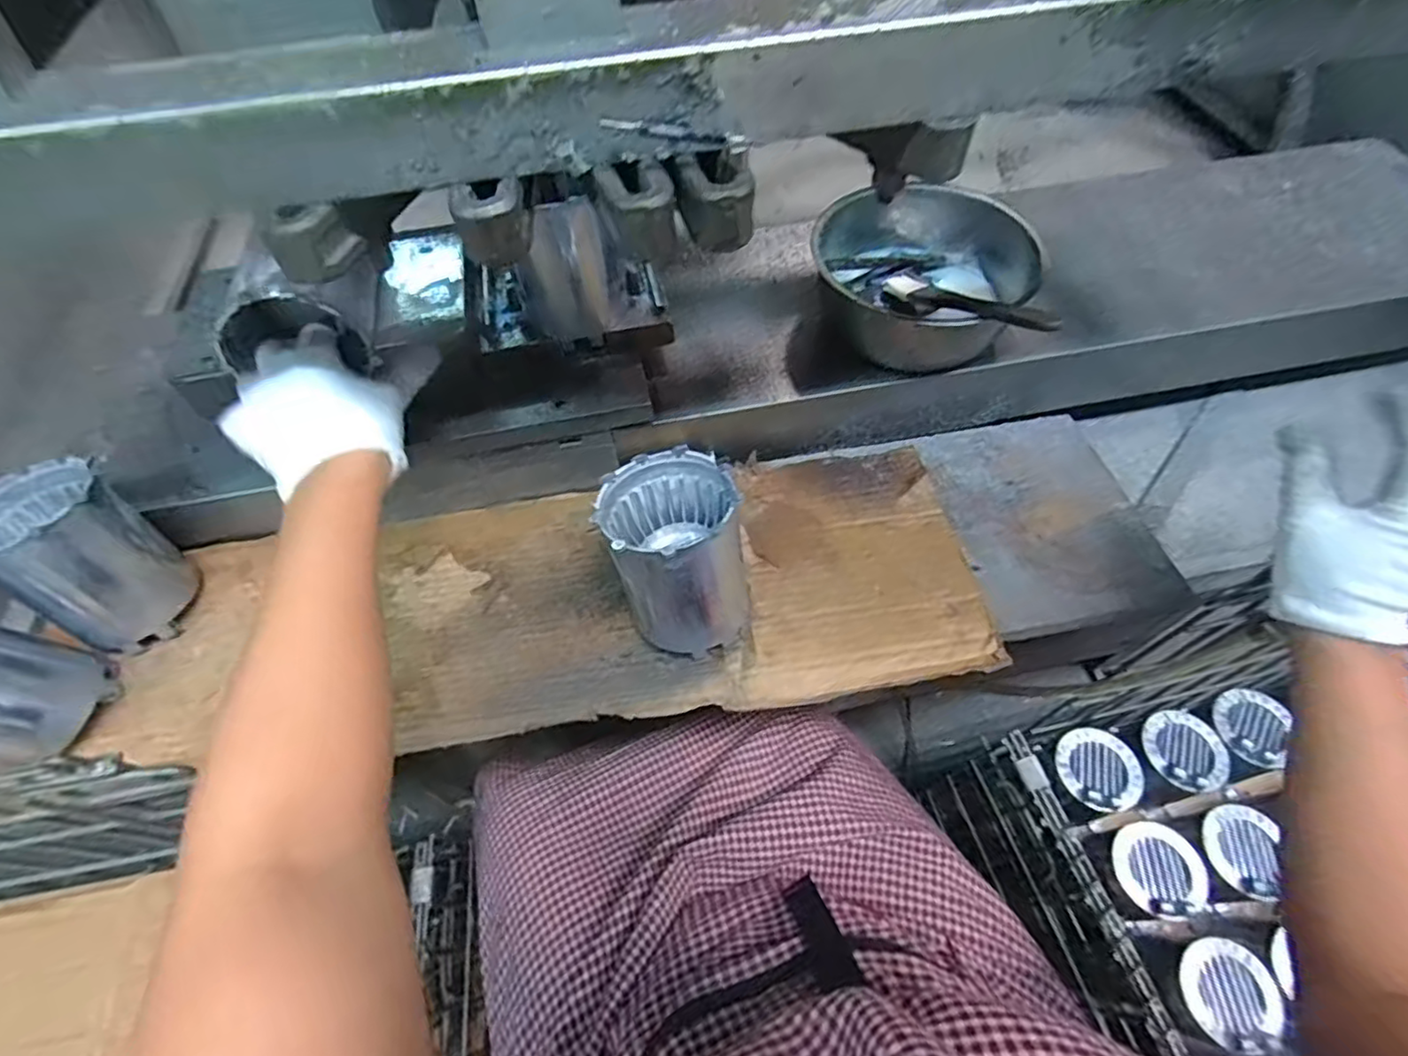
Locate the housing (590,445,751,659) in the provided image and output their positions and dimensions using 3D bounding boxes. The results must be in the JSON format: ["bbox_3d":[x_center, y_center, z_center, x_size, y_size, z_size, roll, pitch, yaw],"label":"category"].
[{"bbox_3d":[-0.020,0.018,0.465,0.101,0.116,0.119,-4,59,-1],"label":"housing"}]

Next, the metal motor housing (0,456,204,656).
[{"bbox_3d":[-0.463,0.026,0.489,0.090,0.136,0.091,-5,48,5],"label":"metal motor housing"}]

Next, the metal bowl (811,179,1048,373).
[{"bbox_3d":[0.197,-0.228,0.575,0.175,0.072,0.181,-1,59,1],"label":"metal bowl"}]

